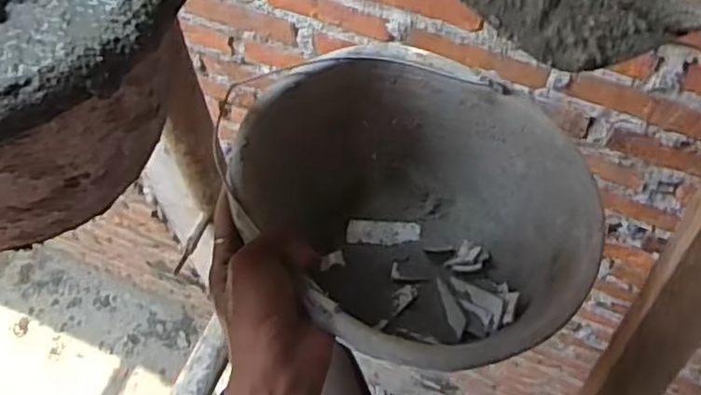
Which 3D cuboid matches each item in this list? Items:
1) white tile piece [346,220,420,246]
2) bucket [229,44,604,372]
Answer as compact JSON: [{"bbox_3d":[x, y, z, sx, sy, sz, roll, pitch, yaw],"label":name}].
[{"bbox_3d":[0.029,0.031,0.618,0.064,0.008,0.024,4,62,3],"label":"white tile piece"},{"bbox_3d":[0.047,0.024,0.536,0.207,0.152,0.249,-34,66,-16],"label":"bucket"}]

